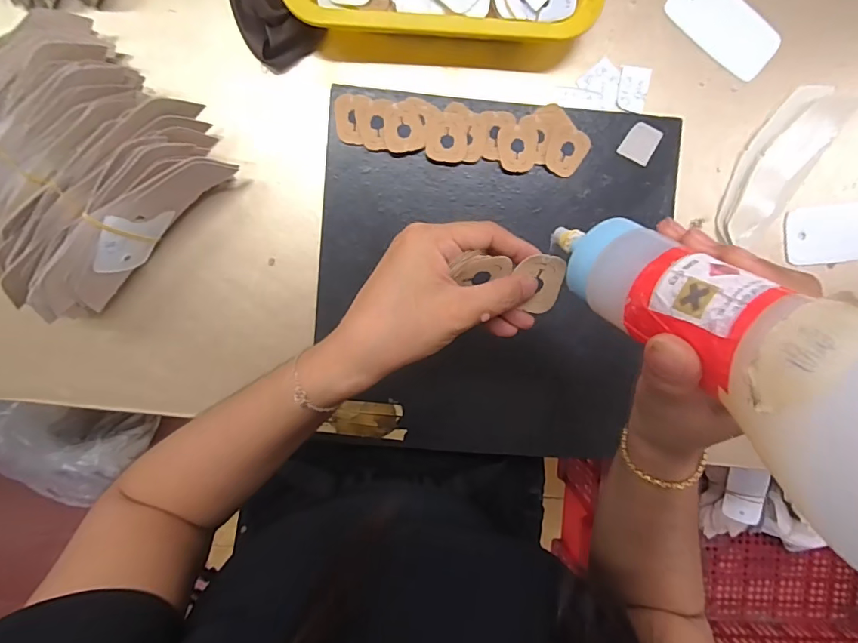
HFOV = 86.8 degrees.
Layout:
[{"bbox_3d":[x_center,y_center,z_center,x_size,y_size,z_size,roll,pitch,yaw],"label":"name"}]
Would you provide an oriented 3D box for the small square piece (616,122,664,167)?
[{"bbox_3d":[0.181,-0.152,0.386,0.028,0.004,0.033,28,96,-4],"label":"small square piece"}]

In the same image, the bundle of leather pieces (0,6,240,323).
[{"bbox_3d":[-0.295,-0.133,0.365,0.197,0.070,0.189,-44,96,4],"label":"bundle of leather pieces"}]

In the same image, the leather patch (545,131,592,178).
[{"bbox_3d":[0.117,-0.143,0.385,0.029,0.006,0.039,35,96,-5],"label":"leather patch"}]

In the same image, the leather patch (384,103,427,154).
[{"bbox_3d":[-0.020,-0.161,0.376,0.034,0.004,0.038,-10,102,-3],"label":"leather patch"}]

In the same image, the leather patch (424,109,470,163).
[{"bbox_3d":[0.016,-0.155,0.381,0.035,0.004,0.039,5,97,-1],"label":"leather patch"}]

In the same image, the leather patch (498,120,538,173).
[{"bbox_3d":[0.075,-0.147,0.381,0.032,0.004,0.040,2,97,-1],"label":"leather patch"}]

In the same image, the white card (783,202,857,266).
[{"bbox_3d":[0.381,-0.081,0.420,0.103,0.005,0.052,-6,97,0],"label":"white card"}]

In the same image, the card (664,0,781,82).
[{"bbox_3d":[0.262,-0.264,0.404,0.104,0.004,0.053,38,94,-5],"label":"card"}]

